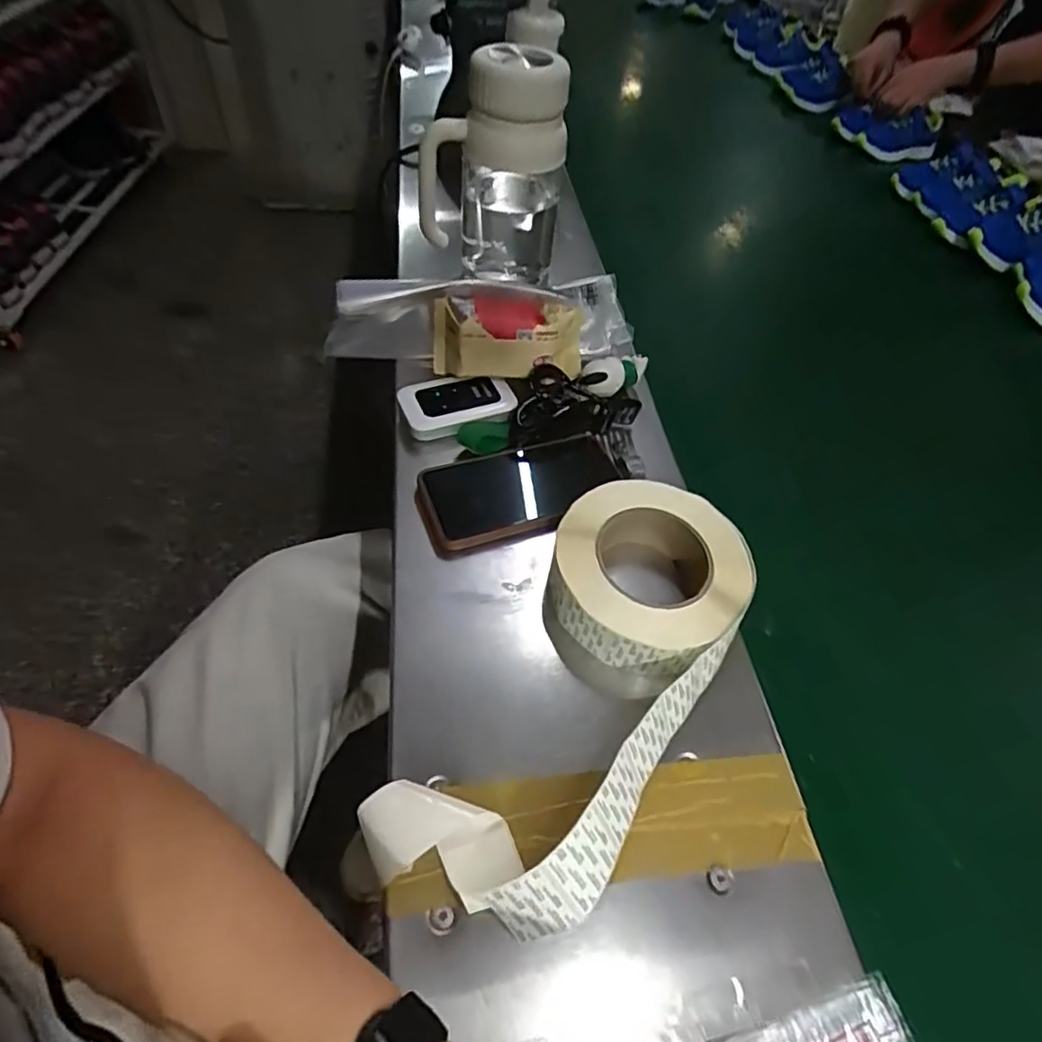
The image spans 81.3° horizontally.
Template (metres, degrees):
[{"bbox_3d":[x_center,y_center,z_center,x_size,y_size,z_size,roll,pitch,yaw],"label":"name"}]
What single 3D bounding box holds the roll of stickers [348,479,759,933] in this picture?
[{"bbox_3d":[0.045,0.091,0.378,0.127,0.048,0.295,28,54,16],"label":"roll of stickers"}]

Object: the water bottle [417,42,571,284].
[{"bbox_3d":[-0.032,-0.356,0.621,0.142,0.196,0.105,3,51,-4],"label":"water bottle"}]

